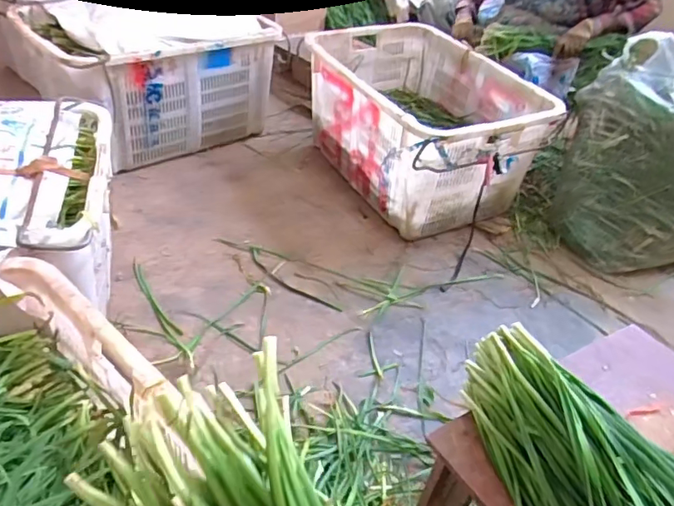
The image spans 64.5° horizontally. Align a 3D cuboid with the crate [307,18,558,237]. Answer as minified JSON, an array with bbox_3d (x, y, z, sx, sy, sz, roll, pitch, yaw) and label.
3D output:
[{"bbox_3d":[0.235,-0.385,1.606,0.457,0.338,0.721,-13,44,-26],"label":"crate"}]

